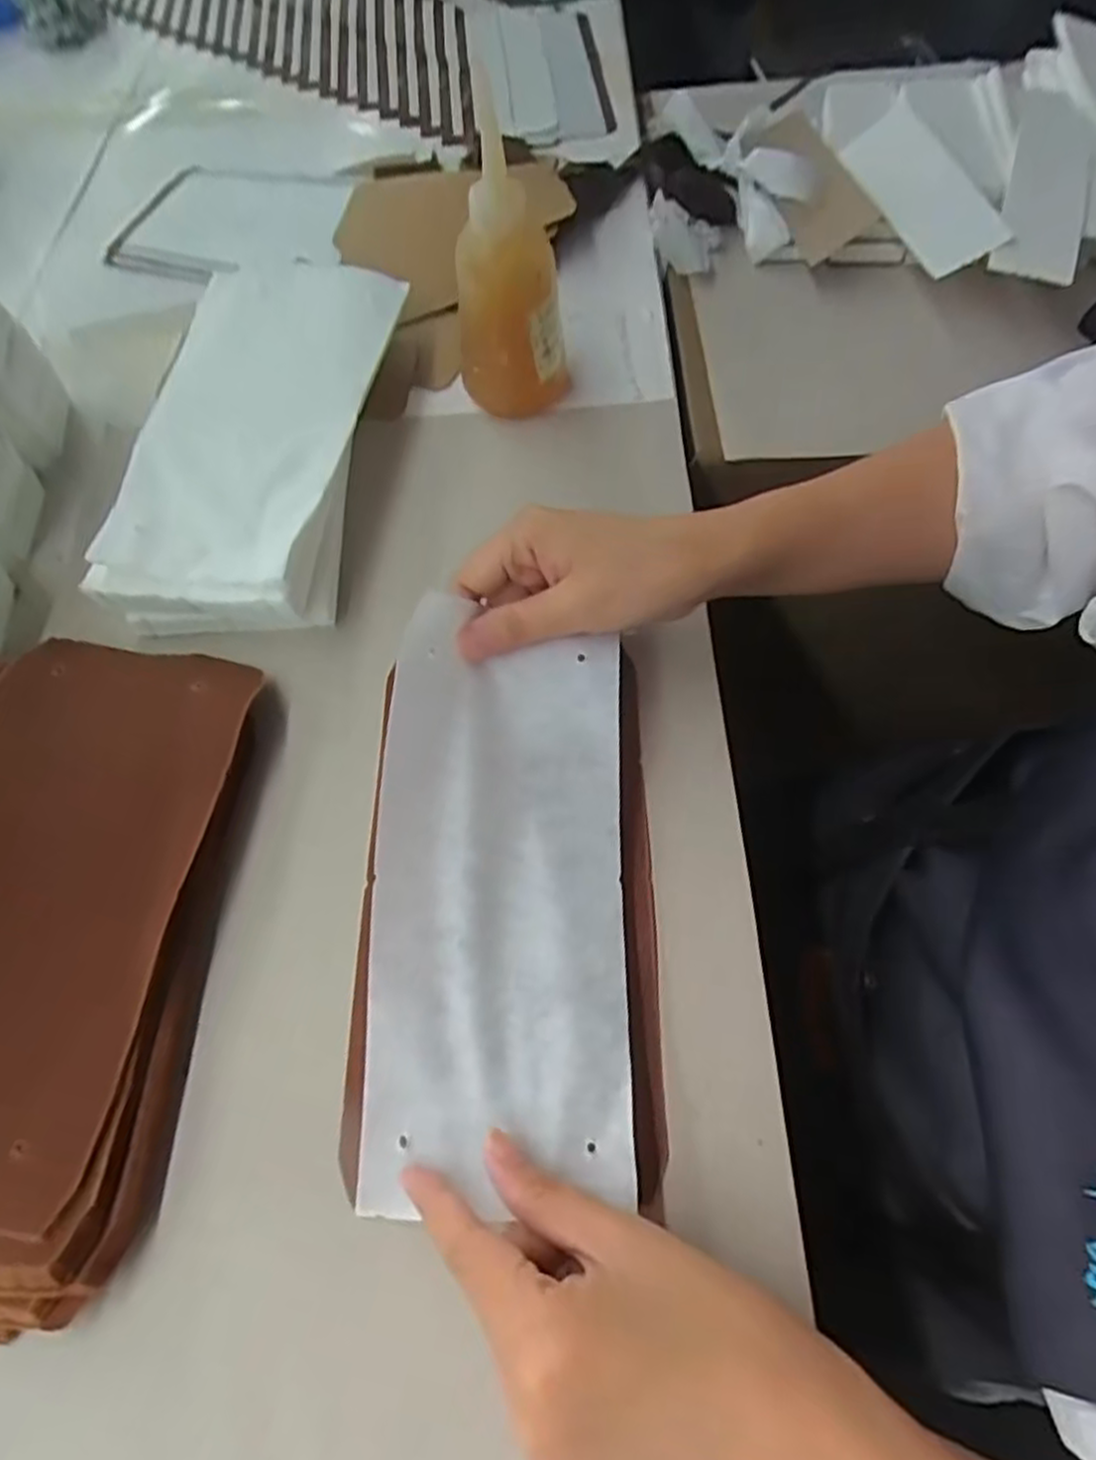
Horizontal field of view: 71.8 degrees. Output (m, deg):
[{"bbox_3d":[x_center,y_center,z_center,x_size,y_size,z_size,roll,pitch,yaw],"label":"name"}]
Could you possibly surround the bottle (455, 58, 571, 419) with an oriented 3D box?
[{"bbox_3d":[-0.023,-0.257,0.434,0.065,0.149,0.059,-12,63,-4],"label":"bottle"}]

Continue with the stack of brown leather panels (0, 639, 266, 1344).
[{"bbox_3d":[-0.235,0.088,0.333,0.168,0.030,0.275,1,63,2],"label":"stack of brown leather panels"}]

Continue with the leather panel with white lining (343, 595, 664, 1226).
[{"bbox_3d":[-0.019,0.066,0.315,0.117,0.062,0.224,2,63,3],"label":"leather panel with white lining"}]

